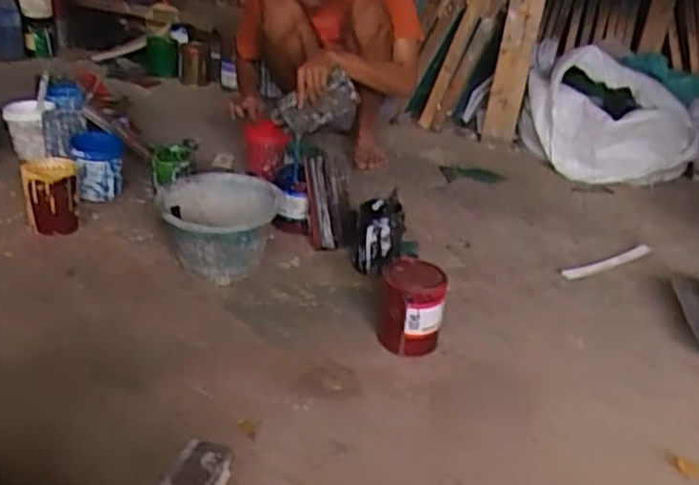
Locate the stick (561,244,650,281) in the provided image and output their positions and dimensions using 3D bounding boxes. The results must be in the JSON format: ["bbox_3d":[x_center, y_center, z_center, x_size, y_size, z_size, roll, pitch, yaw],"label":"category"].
[{"bbox_3d":[0.580,0.044,1.570,0.271,0.013,0.034,-11,33,-28],"label":"stick"}]

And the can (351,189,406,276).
[{"bbox_3d":[0.060,-0.011,1.456,0.101,0.148,0.082,7,28,1],"label":"can"}]

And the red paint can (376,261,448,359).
[{"bbox_3d":[0.112,0.113,1.247,0.110,0.138,0.106,4,28,-2],"label":"red paint can"}]

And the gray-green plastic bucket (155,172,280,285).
[{"bbox_3d":[-0.252,-0.032,1.370,0.226,0.128,0.215,4,28,-2],"label":"gray-green plastic bucket"}]

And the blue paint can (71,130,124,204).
[{"bbox_3d":[-0.579,-0.174,1.625,0.114,0.125,0.137,-6,31,-20],"label":"blue paint can"}]

